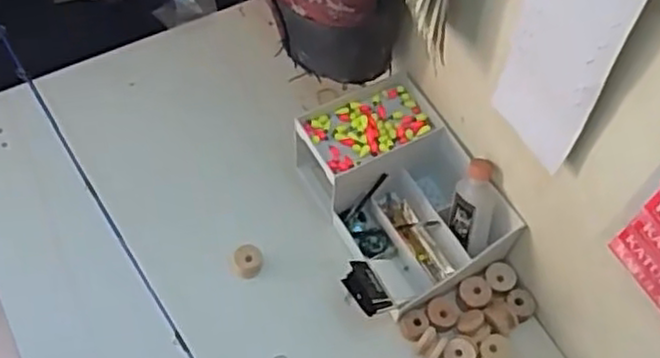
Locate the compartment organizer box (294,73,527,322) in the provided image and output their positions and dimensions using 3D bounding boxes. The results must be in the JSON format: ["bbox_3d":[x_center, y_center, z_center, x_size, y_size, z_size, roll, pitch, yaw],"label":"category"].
[{"bbox_3d":[0.072,0.022,0.780,0.179,0.100,0.239,-21,62,-15],"label":"compartment organizer box"}]

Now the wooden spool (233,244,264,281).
[{"bbox_3d":[-0.089,0.092,0.772,0.031,0.031,0.029,1,59,-2],"label":"wooden spool"}]

